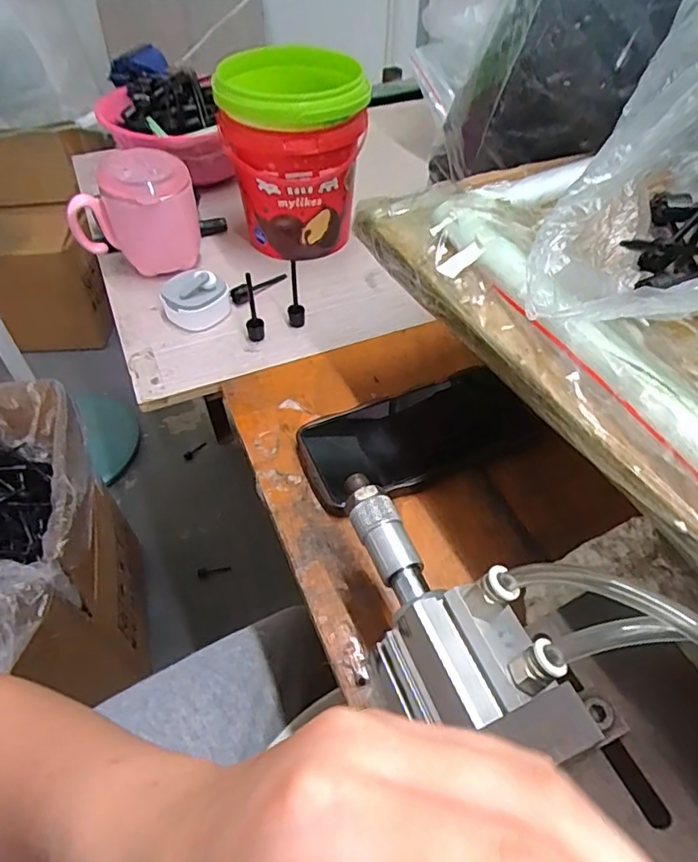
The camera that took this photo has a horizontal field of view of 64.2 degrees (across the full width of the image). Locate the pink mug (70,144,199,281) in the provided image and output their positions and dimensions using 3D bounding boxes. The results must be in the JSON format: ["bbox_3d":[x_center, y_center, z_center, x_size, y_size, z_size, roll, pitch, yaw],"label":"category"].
[{"bbox_3d":[-0.195,-0.206,0.525,0.111,0.094,0.078,5,50,4],"label":"pink mug"}]

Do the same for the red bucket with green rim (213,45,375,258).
[{"bbox_3d":[-0.053,-0.265,0.545,0.127,0.156,0.138,-5,50,-5],"label":"red bucket with green rim"}]

